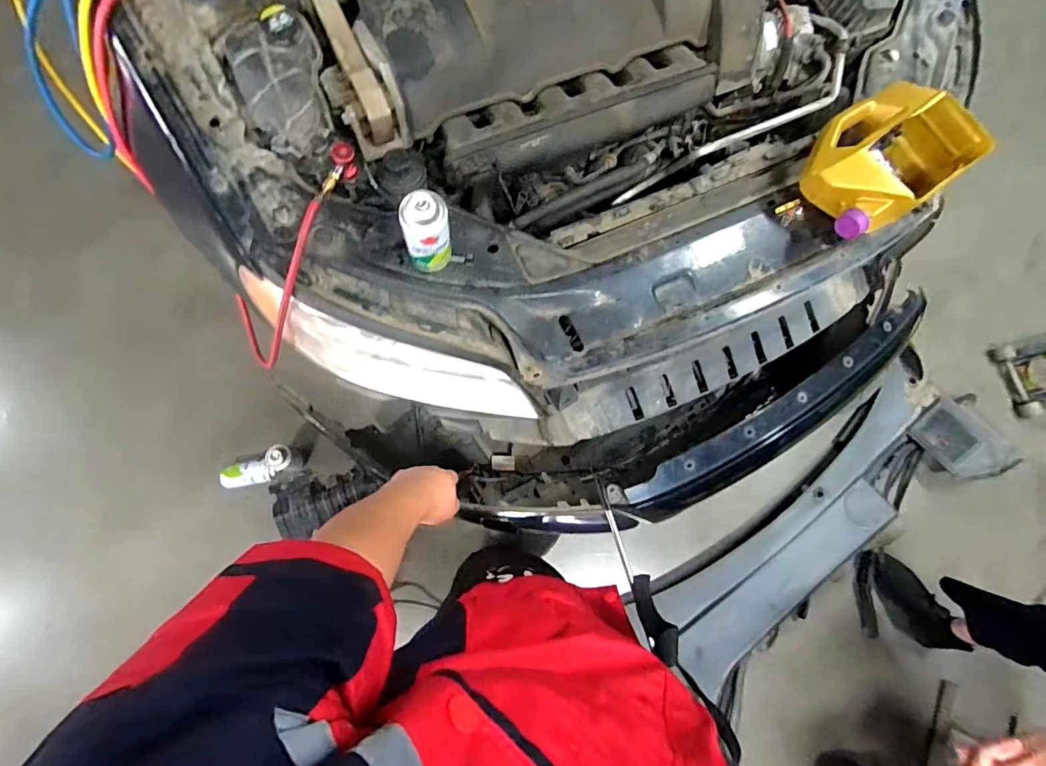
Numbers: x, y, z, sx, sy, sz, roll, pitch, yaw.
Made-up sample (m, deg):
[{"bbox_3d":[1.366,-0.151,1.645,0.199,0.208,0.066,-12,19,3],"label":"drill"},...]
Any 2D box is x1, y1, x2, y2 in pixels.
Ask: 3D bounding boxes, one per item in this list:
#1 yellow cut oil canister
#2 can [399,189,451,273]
[{"bbox_3d":[0.632,-0.391,0.850,0.304,0.123,0.206,-38,84,-13],"label":"yellow cut oil canister"},{"bbox_3d":[-0.138,-0.219,0.691,0.063,0.133,0.062,2,76,-6],"label":"can"}]

